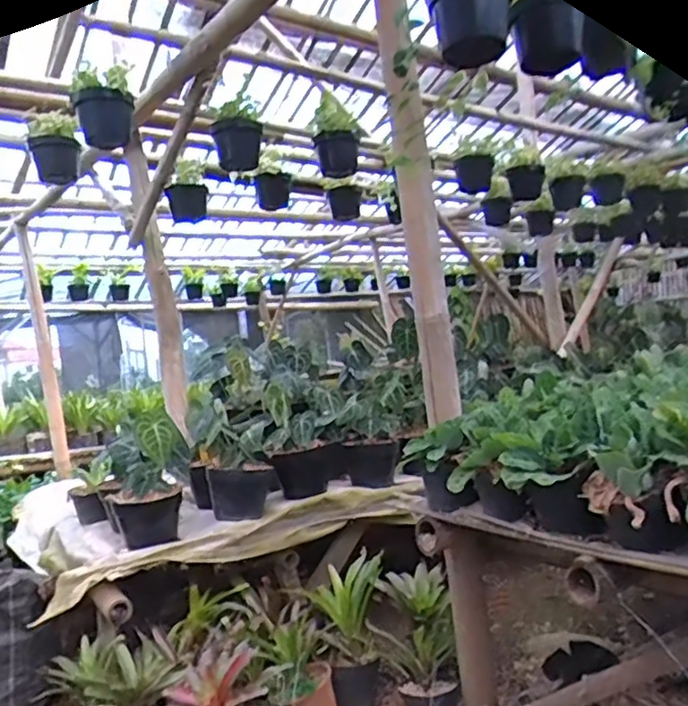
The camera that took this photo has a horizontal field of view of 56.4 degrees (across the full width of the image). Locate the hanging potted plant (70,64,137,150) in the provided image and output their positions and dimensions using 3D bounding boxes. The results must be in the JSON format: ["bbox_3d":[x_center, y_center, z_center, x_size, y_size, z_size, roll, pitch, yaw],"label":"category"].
[{"bbox_3d":[-0.660,-0.675,1.761,0.158,0.175,0.158,-4,1,-27],"label":"hanging potted plant"}]

